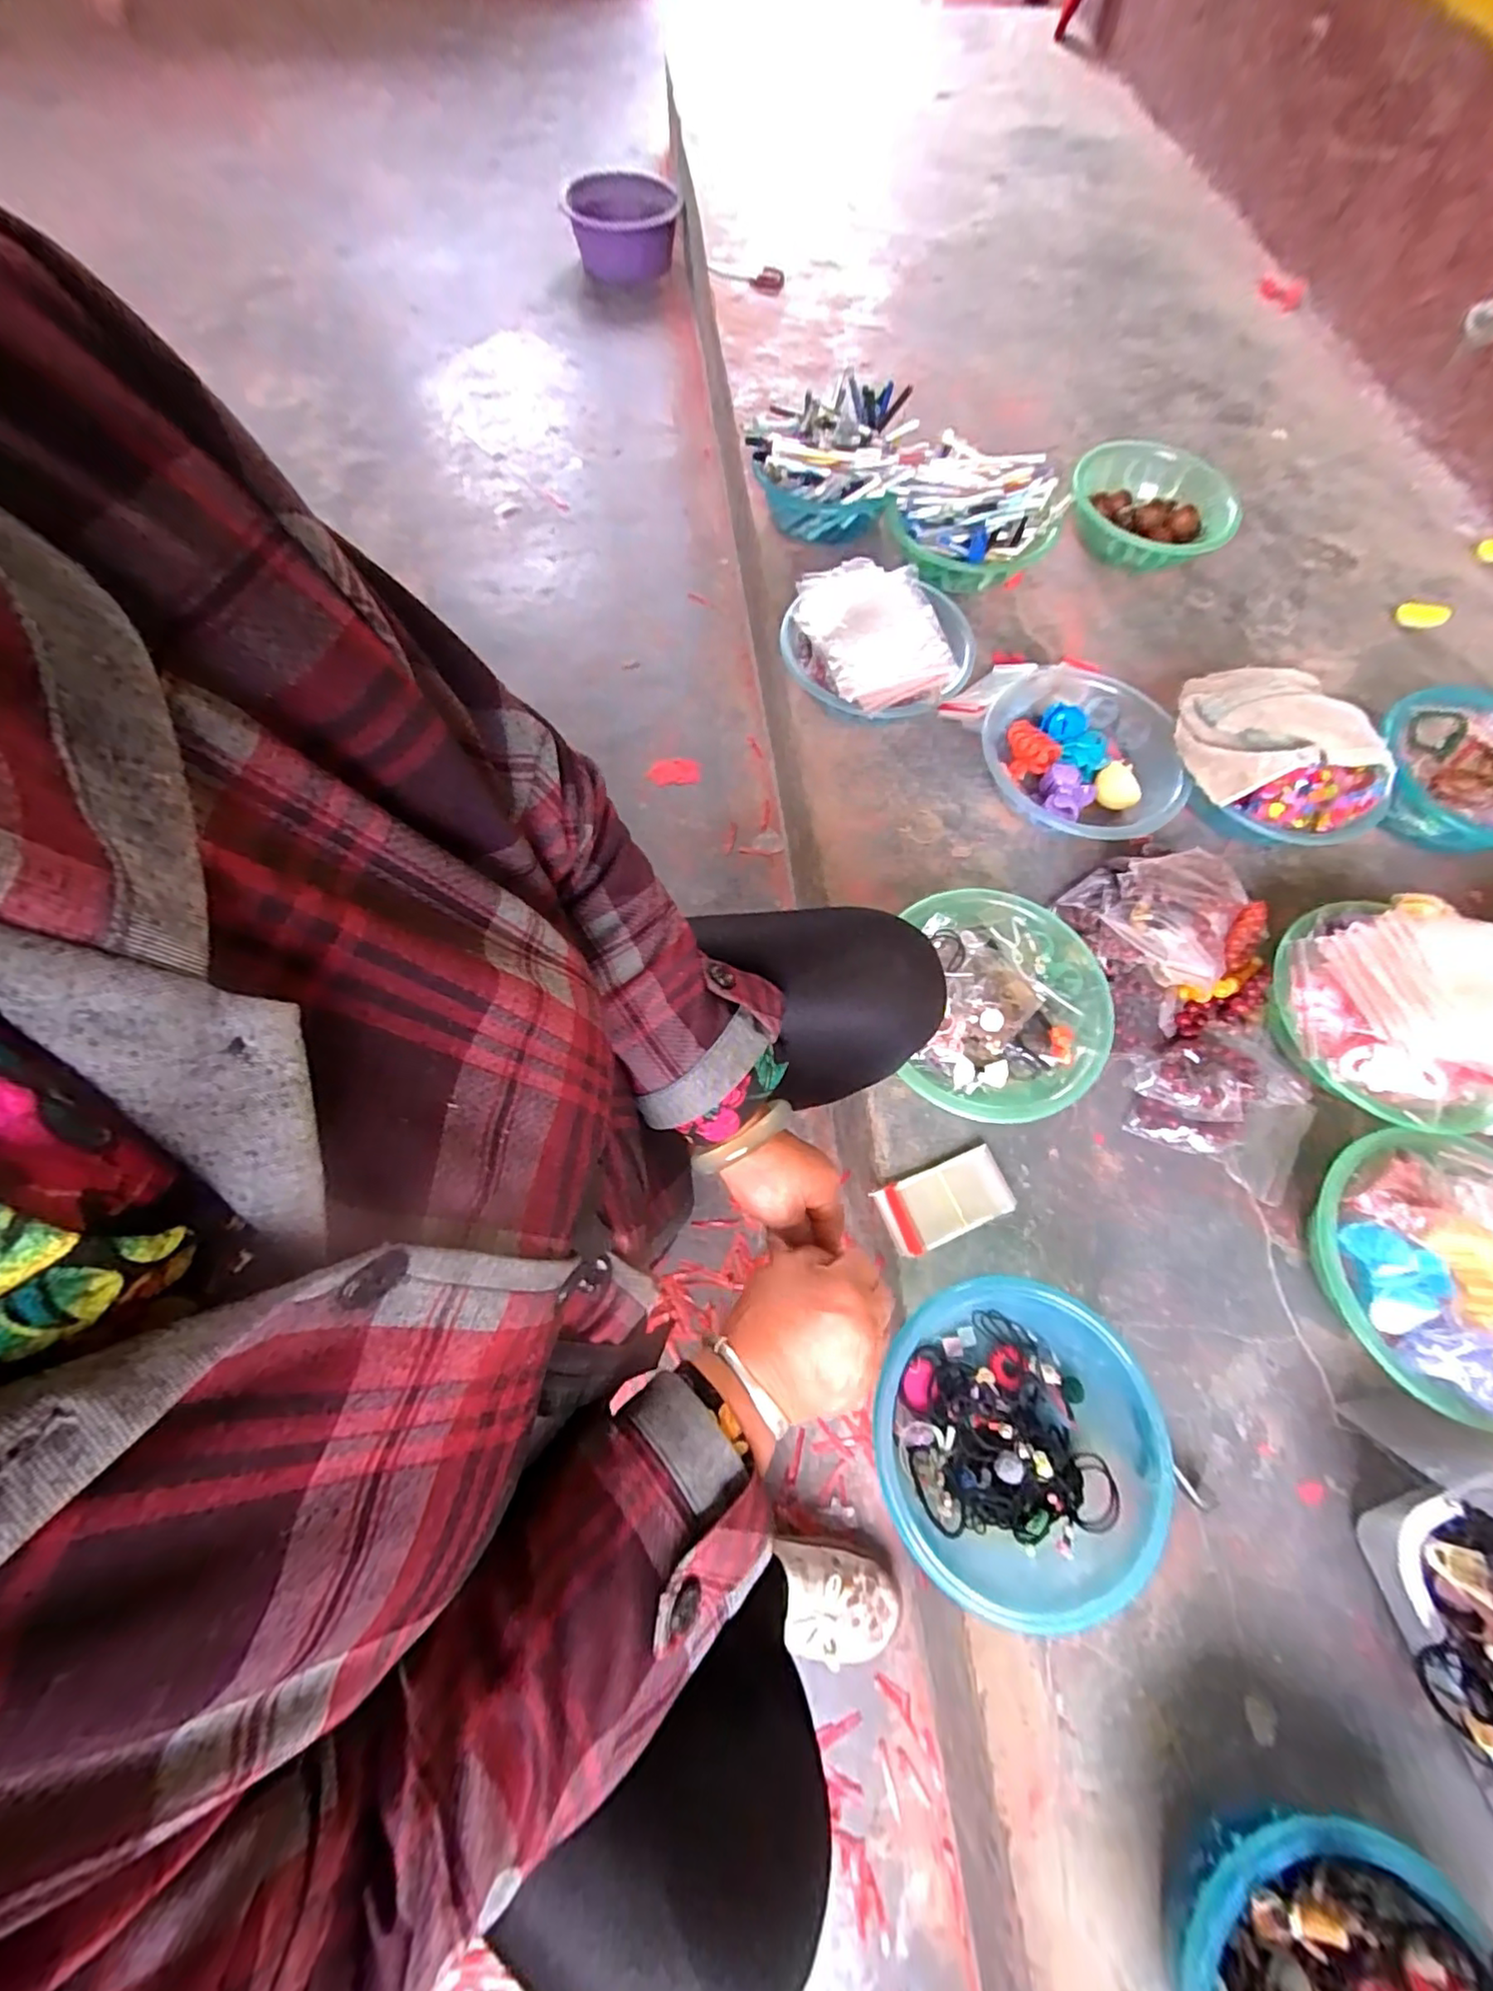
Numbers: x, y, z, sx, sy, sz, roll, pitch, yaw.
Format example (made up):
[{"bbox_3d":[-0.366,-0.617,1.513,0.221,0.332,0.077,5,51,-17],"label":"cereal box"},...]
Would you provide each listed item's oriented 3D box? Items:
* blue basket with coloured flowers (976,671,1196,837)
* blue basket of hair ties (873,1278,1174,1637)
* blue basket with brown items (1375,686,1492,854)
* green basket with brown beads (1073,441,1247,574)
[{"bbox_3d":[0.405,-0.285,0.775,0.228,0.078,0.224,1,69,-2],"label":"blue basket with coloured flowers"},{"bbox_3d":[0.235,0.356,0.526,0.210,0.076,0.219,1,69,-2],"label":"blue basket of hair ties"},{"bbox_3d":[0.871,-0.260,0.769,0.220,0.090,0.176,21,70,6],"label":"blue basket with brown items"},{"bbox_3d":[0.591,-0.714,0.937,0.234,0.076,0.193,23,70,7],"label":"green basket with brown beads"}]

